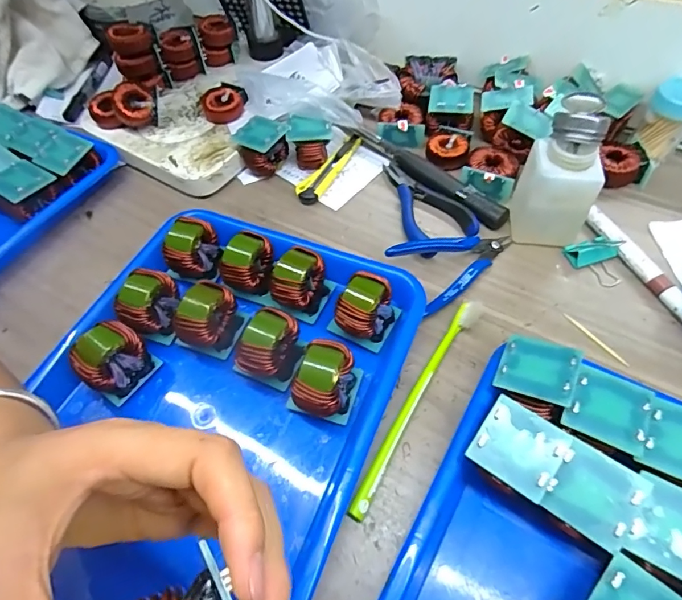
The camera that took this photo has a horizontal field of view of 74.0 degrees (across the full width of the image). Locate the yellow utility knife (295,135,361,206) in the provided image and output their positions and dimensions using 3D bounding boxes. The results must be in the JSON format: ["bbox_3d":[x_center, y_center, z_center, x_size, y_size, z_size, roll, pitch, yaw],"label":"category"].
[{"bbox_3d":[-0.010,-0.142,0.477,0.025,0.011,0.110,26,61,19],"label":"yellow utility knife"}]

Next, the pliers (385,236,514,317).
[{"bbox_3d":[0.103,-0.034,0.398,0.113,0.011,0.064,-21,73,-22],"label":"pliers"}]

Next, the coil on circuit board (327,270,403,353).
[{"bbox_3d":[0.018,0.006,0.351,0.045,0.038,0.047,30,63,21],"label":"coil on circuit board"}]

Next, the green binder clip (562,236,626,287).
[{"bbox_3d":[0.225,-0.037,0.390,0.039,0.022,0.046,-14,56,-6],"label":"green binder clip"}]

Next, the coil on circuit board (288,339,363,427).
[{"bbox_3d":[-0.011,0.058,0.322,0.043,0.042,0.048,14,58,13],"label":"coil on circuit board"}]

